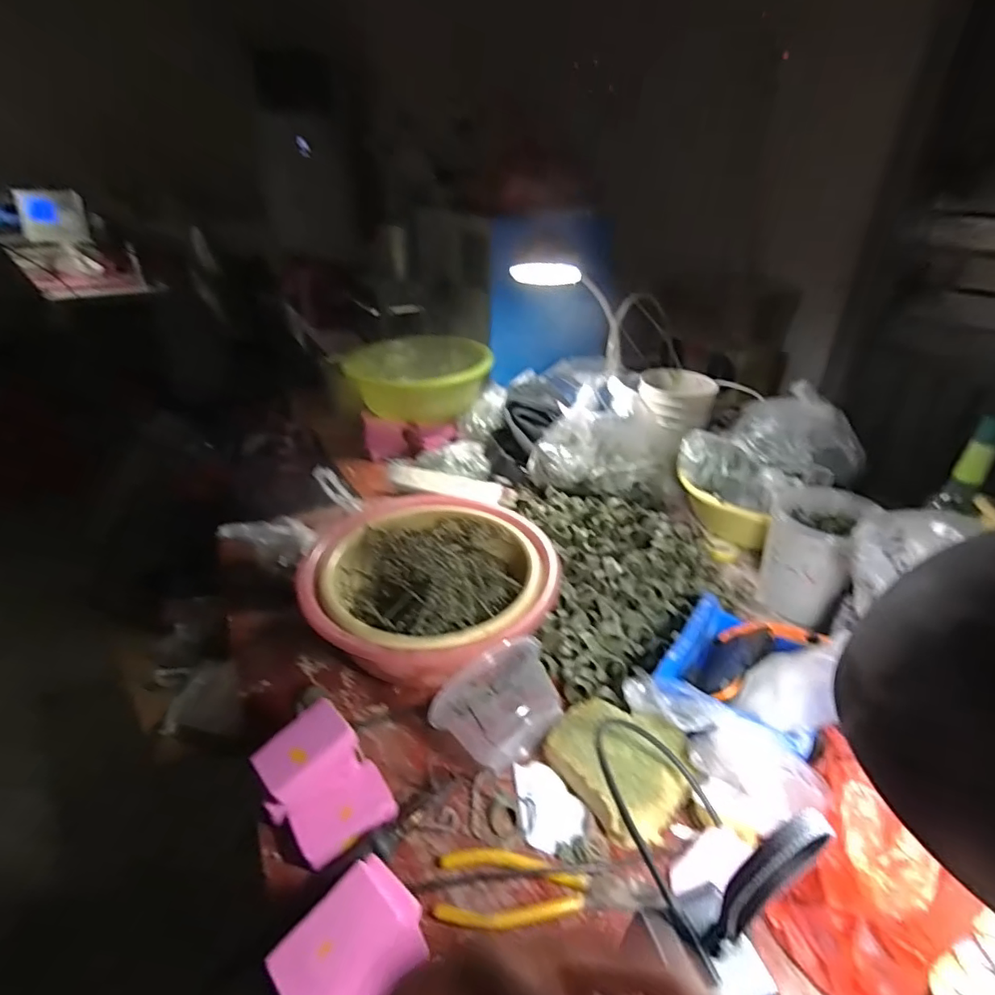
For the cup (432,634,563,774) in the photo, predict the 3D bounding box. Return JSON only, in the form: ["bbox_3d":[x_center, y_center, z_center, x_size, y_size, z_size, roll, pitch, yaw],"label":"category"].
[{"bbox_3d":[0.007,0.187,0.470,0.108,0.099,0.066,-20,36,-31],"label":"cup"}]

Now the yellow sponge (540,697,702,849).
[{"bbox_3d":[0.103,0.220,0.460,0.097,0.034,0.107,-23,37,-34],"label":"yellow sponge"}]

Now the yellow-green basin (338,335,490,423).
[{"bbox_3d":[-0.146,-0.221,1.078,0.267,0.129,0.228,-14,33,-23],"label":"yellow-green basin"}]

